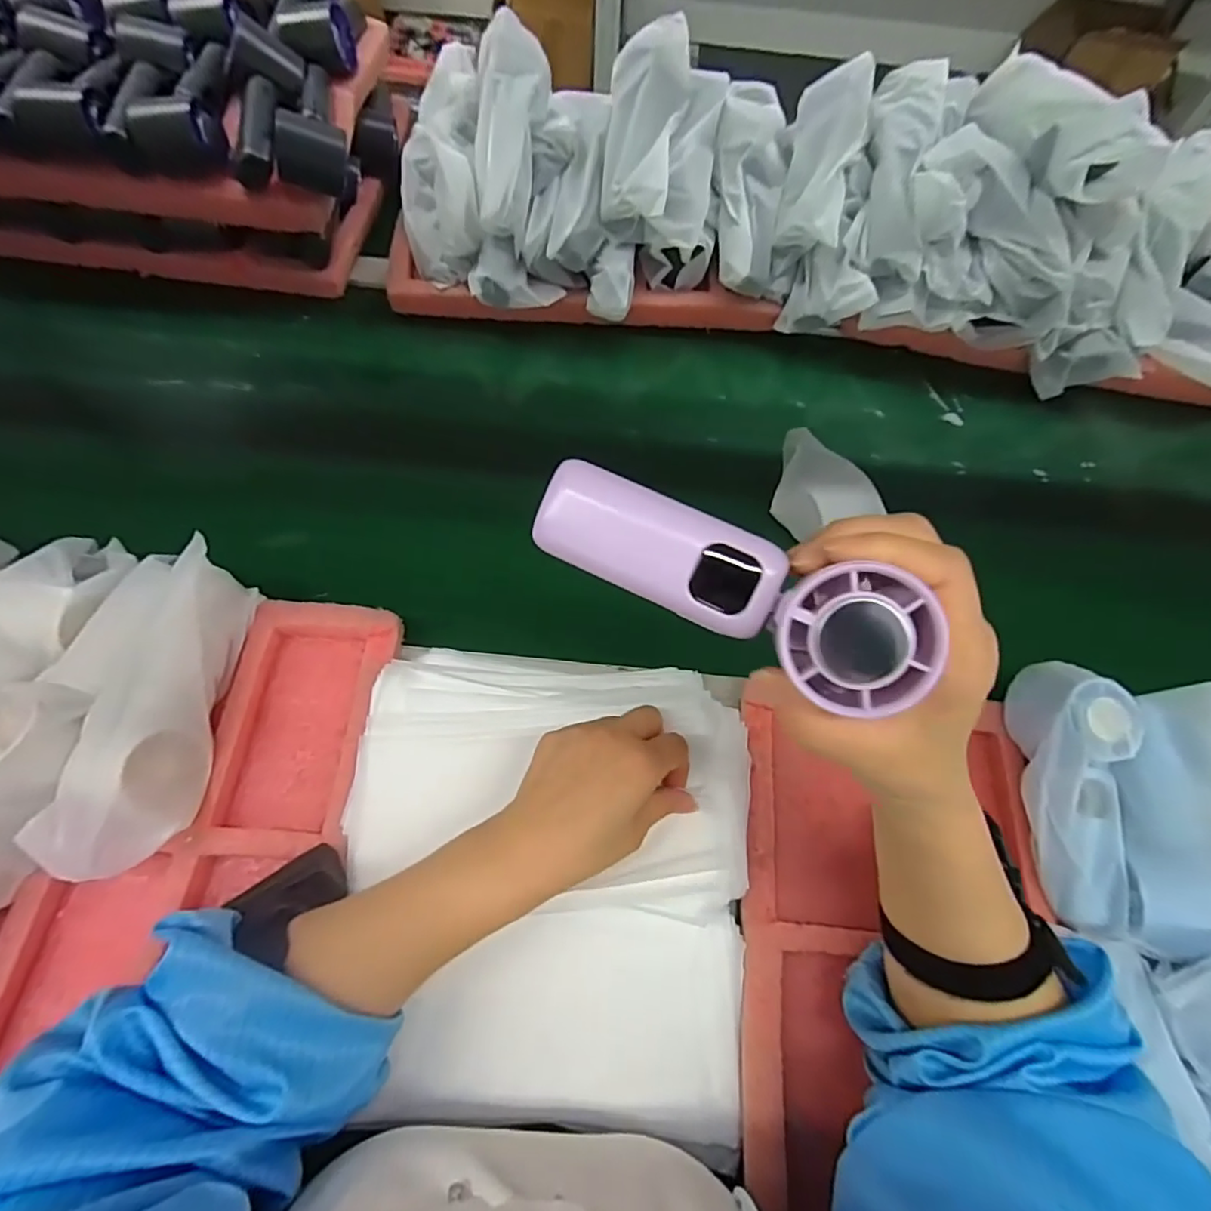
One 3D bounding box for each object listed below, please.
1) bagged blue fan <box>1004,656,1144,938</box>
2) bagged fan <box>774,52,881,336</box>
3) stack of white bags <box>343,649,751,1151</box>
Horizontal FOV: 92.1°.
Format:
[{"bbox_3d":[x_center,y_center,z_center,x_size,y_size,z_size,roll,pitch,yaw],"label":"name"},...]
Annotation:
[{"bbox_3d":[0.316,0.125,0.395,0.056,0.054,0.167,4,77,-1],"label":"bagged blue fan"},{"bbox_3d":[0.216,-0.401,0.570,0.088,0.065,0.233,1,96,-2],"label":"bagged fan"},{"bbox_3d":[-0.036,0.161,0.375,0.254,0.054,0.277,6,64,0],"label":"stack of white bags"}]

